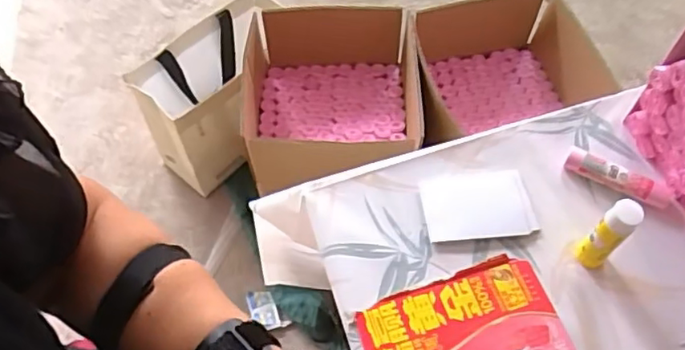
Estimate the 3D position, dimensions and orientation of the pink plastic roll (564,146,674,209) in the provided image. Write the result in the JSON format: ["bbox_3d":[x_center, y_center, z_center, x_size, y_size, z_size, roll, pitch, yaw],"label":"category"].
[{"bbox_3d":[0.325,0.003,0.698,0.122,0.023,0.031,26,61,15],"label":"pink plastic roll"}]

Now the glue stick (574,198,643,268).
[{"bbox_3d":[0.273,0.062,0.613,0.023,0.108,0.031,-38,66,-22],"label":"glue stick"}]

